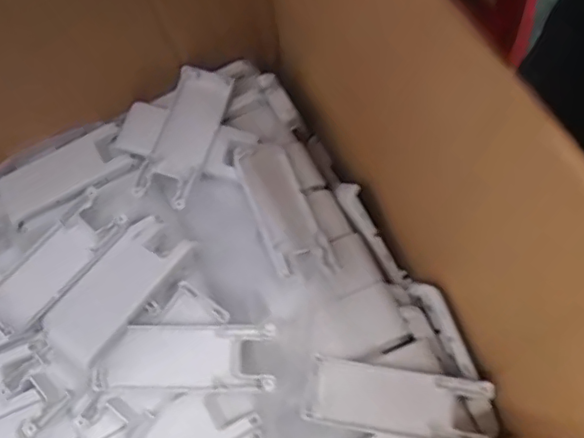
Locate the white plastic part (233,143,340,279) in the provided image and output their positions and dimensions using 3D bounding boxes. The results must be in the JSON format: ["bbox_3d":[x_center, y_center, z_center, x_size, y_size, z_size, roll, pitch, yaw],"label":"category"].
[{"bbox_3d":[-0.007,-0.007,0.379,0.044,0.010,0.098,-9,66,-30],"label":"white plastic part"}]

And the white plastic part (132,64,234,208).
[{"bbox_3d":[-0.073,-0.059,0.399,0.039,0.019,0.106,12,68,7],"label":"white plastic part"}]

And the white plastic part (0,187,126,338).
[{"bbox_3d":[-0.159,0.027,0.374,0.039,0.015,0.100,39,74,17],"label":"white plastic part"}]

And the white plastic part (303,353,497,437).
[{"bbox_3d":[0.062,0.107,0.332,0.102,0.019,0.039,9,69,5],"label":"white plastic part"}]

